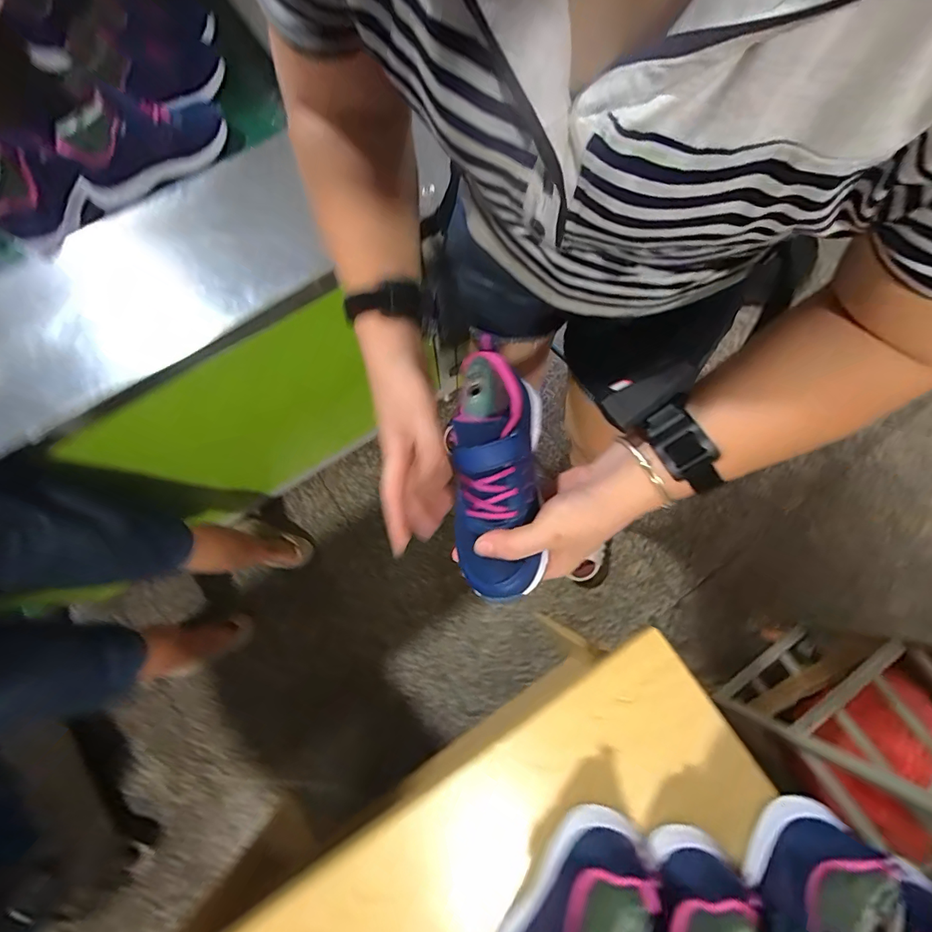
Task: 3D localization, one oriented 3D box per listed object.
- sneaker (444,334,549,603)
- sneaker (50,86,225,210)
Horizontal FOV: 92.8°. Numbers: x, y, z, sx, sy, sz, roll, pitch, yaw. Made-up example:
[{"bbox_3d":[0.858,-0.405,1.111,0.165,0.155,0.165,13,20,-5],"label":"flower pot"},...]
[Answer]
[{"bbox_3d":[0.030,0.009,0.379,0.080,0.077,0.198,0,82,1],"label":"sneaker"},{"bbox_3d":[-0.438,-0.449,0.598,0.211,0.099,0.074,-33,78,-7],"label":"sneaker"}]

